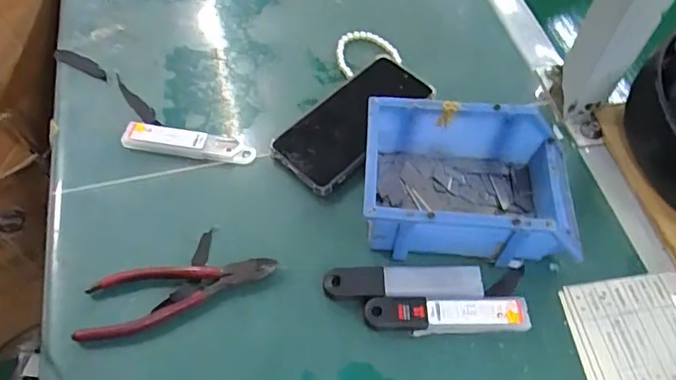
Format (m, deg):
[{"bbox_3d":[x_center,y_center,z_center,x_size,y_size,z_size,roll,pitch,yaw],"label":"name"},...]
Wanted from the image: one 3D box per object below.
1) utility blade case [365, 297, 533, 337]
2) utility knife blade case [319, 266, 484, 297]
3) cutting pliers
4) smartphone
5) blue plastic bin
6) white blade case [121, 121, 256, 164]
[{"bbox_3d":[0.087,0.099,0.426,0.129,0.010,0.028,-1,58,0],"label":"utility blade case"},{"bbox_3d":[0.053,0.075,0.438,0.126,0.009,0.027,-1,58,-1],"label":"utility knife blade case"},{"bbox_3d":[-0.128,0.083,0.432,0.155,0.009,0.051,-9,59,-5],"label":"cutting pliers"},{"bbox_3d":[0.016,-0.071,0.529,0.080,0.019,0.167,40,67,22],"label":"smartphone"},{"bbox_3d":[0.109,-0.006,0.453,0.170,0.072,0.112,4,59,2],"label":"blue plastic bin"},{"bbox_3d":[-0.143,-0.045,0.516,0.126,0.014,0.029,7,59,4],"label":"white blade case"}]

